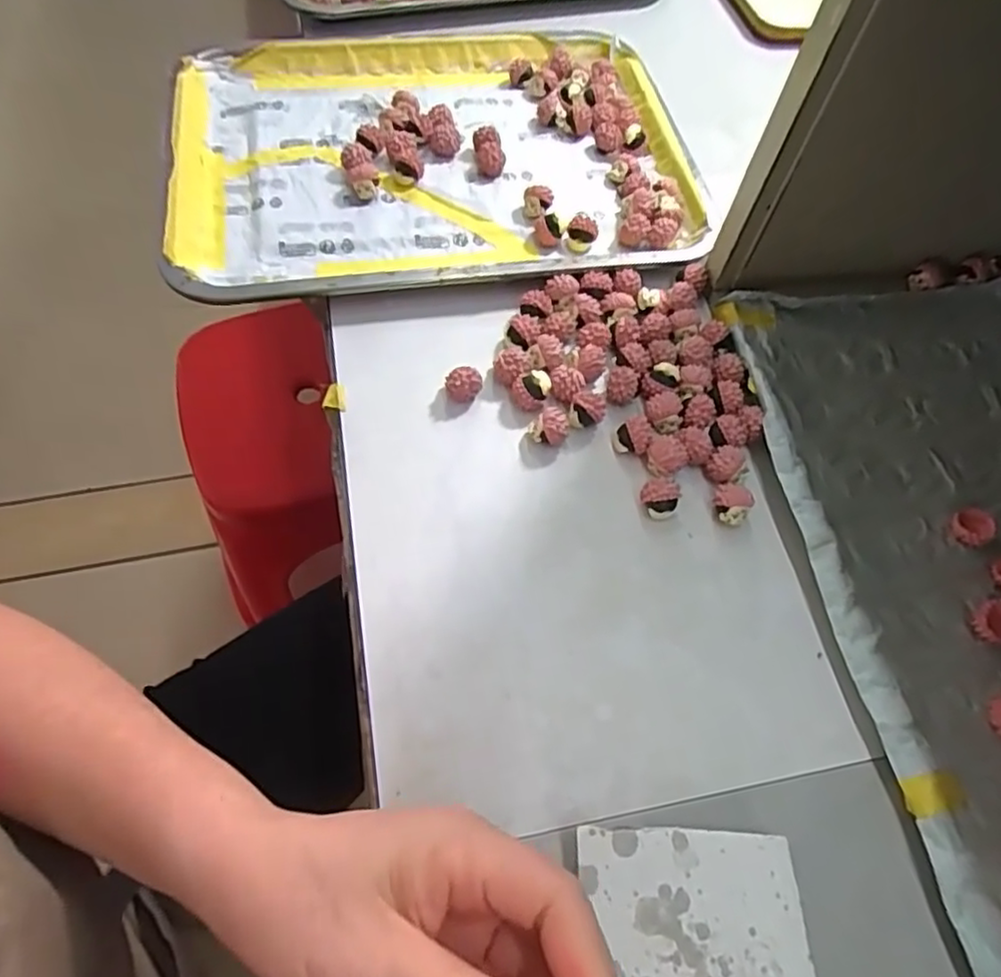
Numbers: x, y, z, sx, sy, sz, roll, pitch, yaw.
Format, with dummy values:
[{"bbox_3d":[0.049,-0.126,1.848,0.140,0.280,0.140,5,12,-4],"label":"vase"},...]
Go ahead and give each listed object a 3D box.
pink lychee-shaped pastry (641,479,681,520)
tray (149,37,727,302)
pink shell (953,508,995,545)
[{"bbox_3d":[0.082,0.005,0.339,0.019,0.019,0.016,28,63,12],"label":"pink lychee-shaped pastry"},{"bbox_3d":[-0.045,-0.237,0.465,0.351,0.022,0.275,-9,62,-8],"label":"tray"},{"bbox_3d":[0.239,0.020,0.333,0.019,0.011,0.018,2,61,-3],"label":"pink shell"}]

